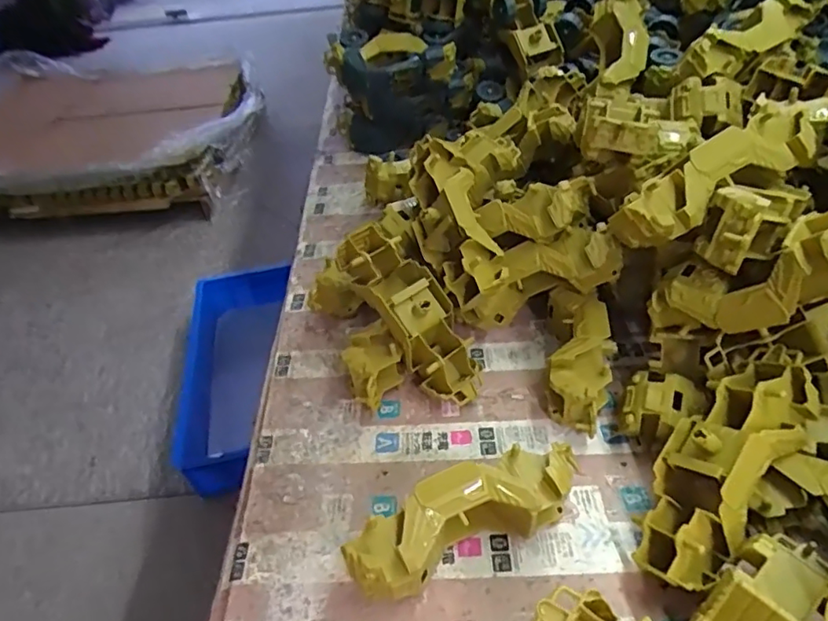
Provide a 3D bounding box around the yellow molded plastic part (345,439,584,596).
[{"bbox_3d":[0.040,0.143,0.389,0.175,0.060,0.046,-22,44,-16],"label":"yellow molded plastic part"}]

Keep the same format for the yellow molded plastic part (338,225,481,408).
[{"bbox_3d":[-0.007,0.003,0.509,0.058,0.058,0.185,-30,80,-28],"label":"yellow molded plastic part"}]

